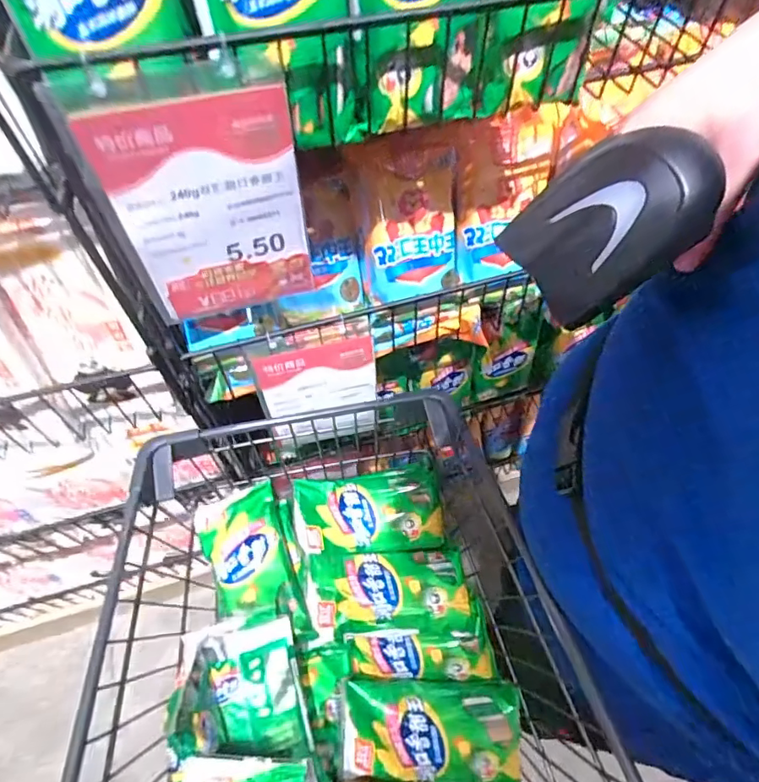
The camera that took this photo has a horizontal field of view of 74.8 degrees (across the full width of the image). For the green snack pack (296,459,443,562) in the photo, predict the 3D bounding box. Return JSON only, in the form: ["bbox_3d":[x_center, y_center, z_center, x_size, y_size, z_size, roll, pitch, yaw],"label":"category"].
[{"bbox_3d":[-0.016,0.161,0.662,0.189,0.055,0.113,-7,58,-4],"label":"green snack pack"}]

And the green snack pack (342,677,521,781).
[{"bbox_3d":[0.056,0.375,0.550,0.192,0.040,0.099,1,58,1],"label":"green snack pack"}]

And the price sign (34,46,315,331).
[{"bbox_3d":[-0.137,-0.144,0.400,0.145,0.227,0.009,-16,59,-10],"label":"price sign"}]

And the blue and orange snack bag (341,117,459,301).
[{"bbox_3d":[0.032,-0.194,0.556,0.114,0.172,0.034,-16,28,-7],"label":"blue and orange snack bag"}]

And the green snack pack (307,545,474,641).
[{"bbox_3d":[0.008,0.243,0.606,0.190,0.022,0.095,-2,58,-1],"label":"green snack pack"}]

